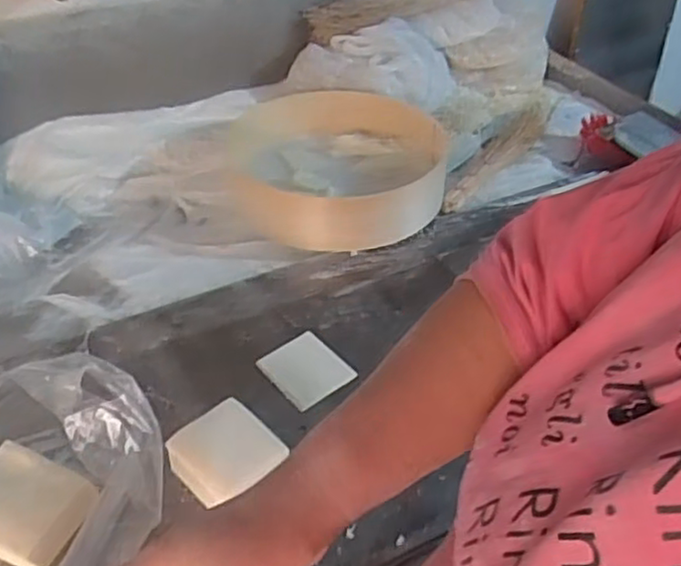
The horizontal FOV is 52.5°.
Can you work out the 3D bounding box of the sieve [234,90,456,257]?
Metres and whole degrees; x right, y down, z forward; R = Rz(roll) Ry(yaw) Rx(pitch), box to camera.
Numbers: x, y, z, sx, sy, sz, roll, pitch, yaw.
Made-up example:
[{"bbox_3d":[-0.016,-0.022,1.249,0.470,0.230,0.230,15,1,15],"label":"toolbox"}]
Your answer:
[{"bbox_3d":[-0.002,-0.162,0.959,0.282,0.077,0.315,9,43,2],"label":"sieve"}]

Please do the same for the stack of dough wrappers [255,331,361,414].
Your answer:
[{"bbox_3d":[-0.034,0.088,0.714,0.074,0.004,0.083,-28,53,-31],"label":"stack of dough wrappers"}]

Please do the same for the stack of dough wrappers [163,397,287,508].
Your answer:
[{"bbox_3d":[-0.099,0.153,0.601,0.083,0.050,0.076,-30,54,-32],"label":"stack of dough wrappers"}]

